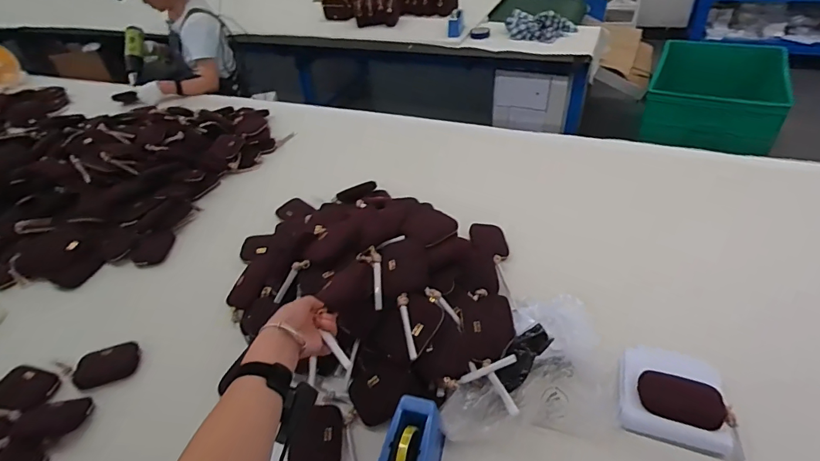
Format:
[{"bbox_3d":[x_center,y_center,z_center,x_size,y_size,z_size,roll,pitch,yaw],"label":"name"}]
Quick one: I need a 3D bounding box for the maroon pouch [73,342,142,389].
[{"bbox_3d":[-0.600,0.267,0.878,0.118,0.019,0.074,-16,64,-28],"label":"maroon pouch"}]

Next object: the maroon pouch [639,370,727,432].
[{"bbox_3d":[0.431,0.270,0.706,0.118,0.022,0.073,10,54,25],"label":"maroon pouch"}]

